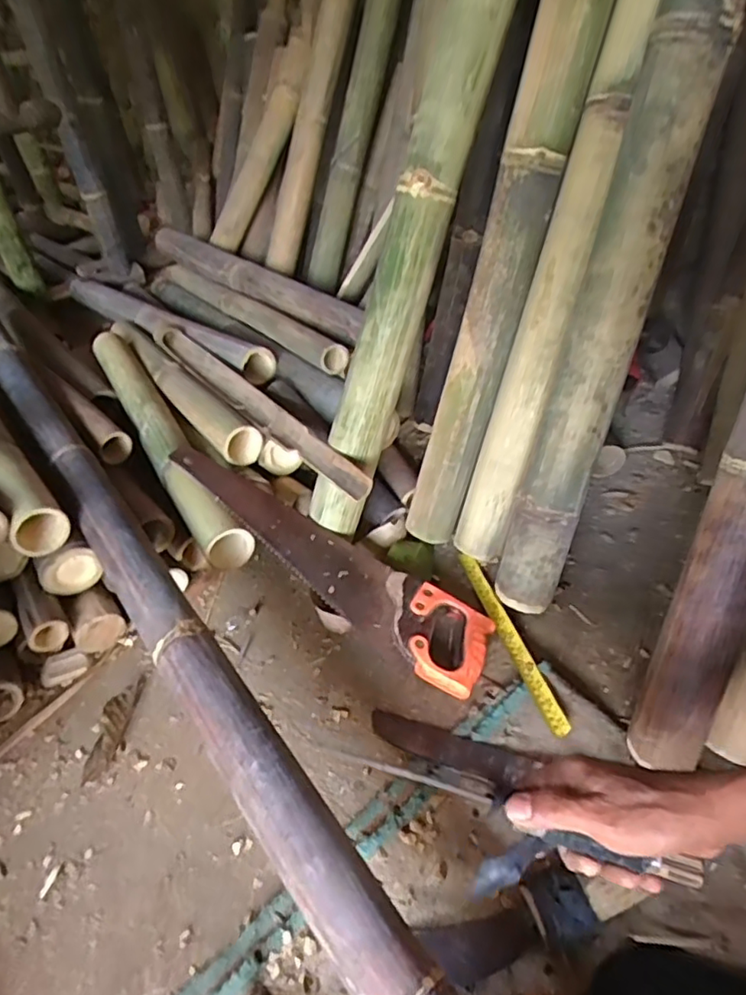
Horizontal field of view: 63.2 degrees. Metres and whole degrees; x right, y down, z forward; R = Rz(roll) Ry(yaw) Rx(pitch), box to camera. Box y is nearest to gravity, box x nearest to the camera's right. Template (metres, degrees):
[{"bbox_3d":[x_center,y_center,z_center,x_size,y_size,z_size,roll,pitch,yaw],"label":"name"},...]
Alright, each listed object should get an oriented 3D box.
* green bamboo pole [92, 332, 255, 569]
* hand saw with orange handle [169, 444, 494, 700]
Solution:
[{"bbox_3d":[-0.361,-0.115,1.005,0.070,0.088,0.667,-24,44,-21],"label":"green bamboo pole"},{"bbox_3d":[-0.070,0.067,0.792,0.503,0.022,0.108,33,52,19],"label":"hand saw with orange handle"}]

